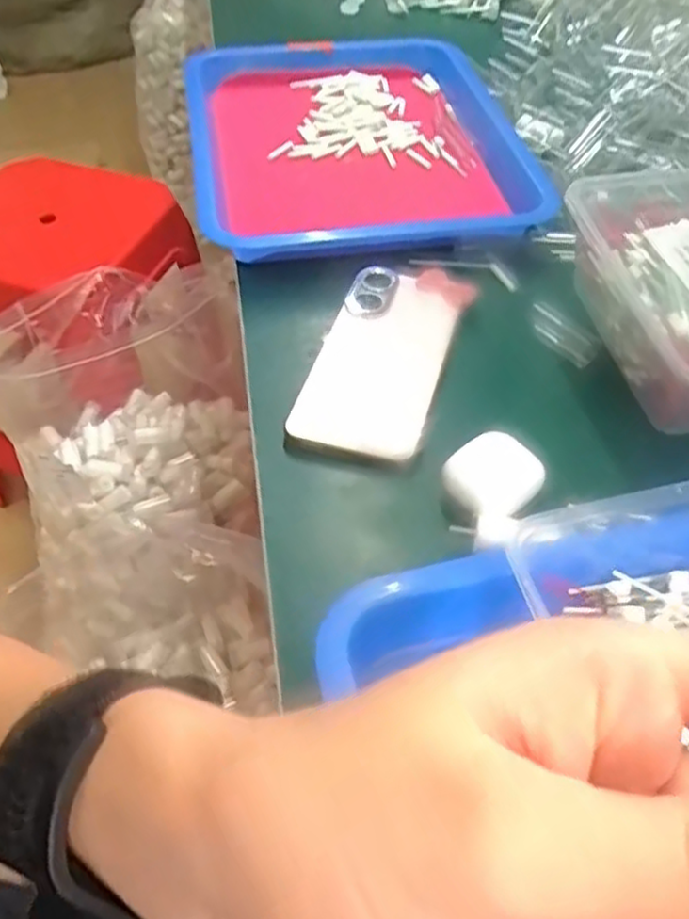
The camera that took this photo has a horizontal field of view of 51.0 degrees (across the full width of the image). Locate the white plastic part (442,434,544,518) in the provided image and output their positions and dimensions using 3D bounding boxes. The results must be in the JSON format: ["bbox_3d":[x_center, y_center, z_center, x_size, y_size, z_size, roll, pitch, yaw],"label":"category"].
[{"bbox_3d":[0.078,0.010,0.381,0.040,0.020,0.048,37,59,26],"label":"white plastic part"}]

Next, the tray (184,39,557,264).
[{"bbox_3d":[0.009,-0.275,0.604,0.263,0.038,0.330,-7,50,-7],"label":"tray"}]

